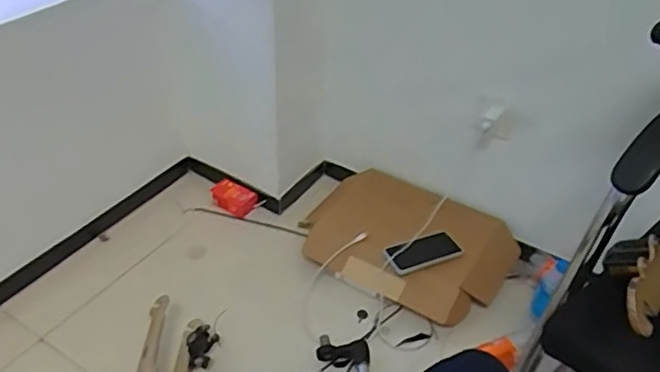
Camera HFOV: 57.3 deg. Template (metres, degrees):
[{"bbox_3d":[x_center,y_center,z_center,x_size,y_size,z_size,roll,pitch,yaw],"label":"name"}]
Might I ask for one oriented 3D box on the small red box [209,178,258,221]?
[{"bbox_3d":[-0.250,0.031,1.566,0.125,0.041,0.072,26,45,26],"label":"small red box"}]

